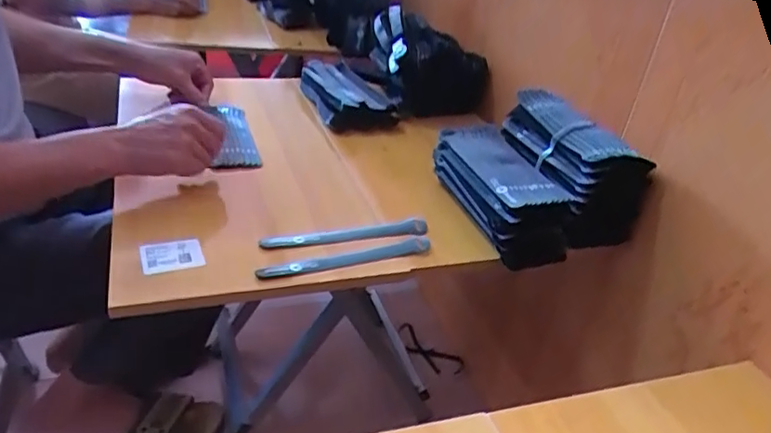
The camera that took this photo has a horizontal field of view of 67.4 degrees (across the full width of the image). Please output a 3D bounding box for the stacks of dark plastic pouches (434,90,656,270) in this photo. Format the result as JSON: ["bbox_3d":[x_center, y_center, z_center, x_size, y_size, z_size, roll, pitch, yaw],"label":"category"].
[{"bbox_3d":[0.188,-0.059,0.741,0.185,0.121,0.215,-5,34,-19],"label":"stacks of dark plastic pouches"}]

